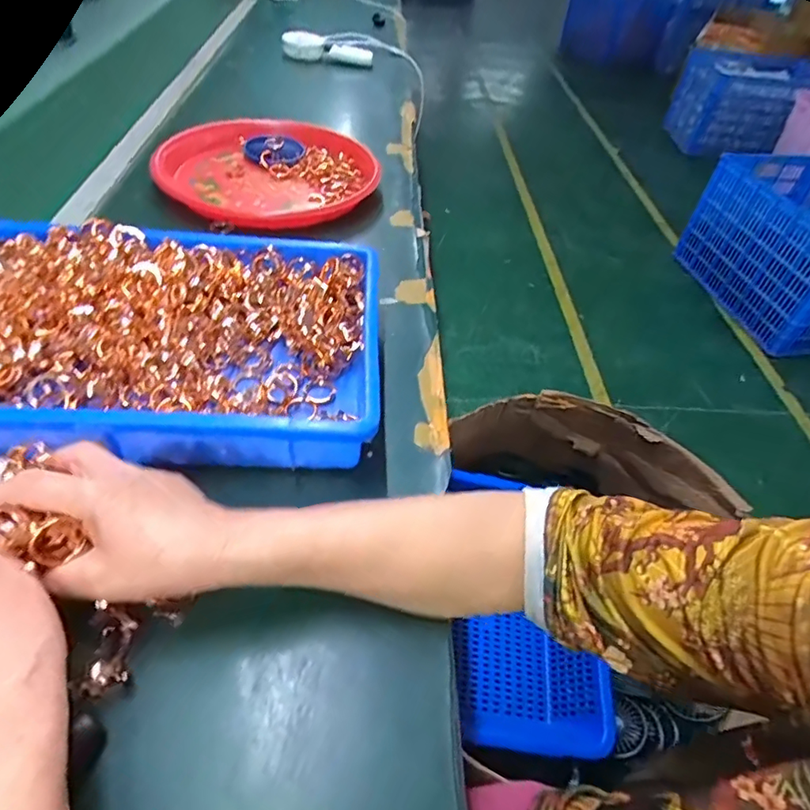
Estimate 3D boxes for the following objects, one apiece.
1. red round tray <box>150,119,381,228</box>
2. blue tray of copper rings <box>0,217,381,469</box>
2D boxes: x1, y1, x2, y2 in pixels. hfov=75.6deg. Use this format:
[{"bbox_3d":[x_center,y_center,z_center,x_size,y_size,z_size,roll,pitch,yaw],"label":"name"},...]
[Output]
[{"bbox_3d":[-0.184,-0.329,0.712,0.273,0.049,0.273,3,47,-4],"label":"red round tray"},{"bbox_3d":[-0.212,-0.061,0.437,0.359,0.064,0.235,2,47,-5],"label":"blue tray of copper rings"}]

